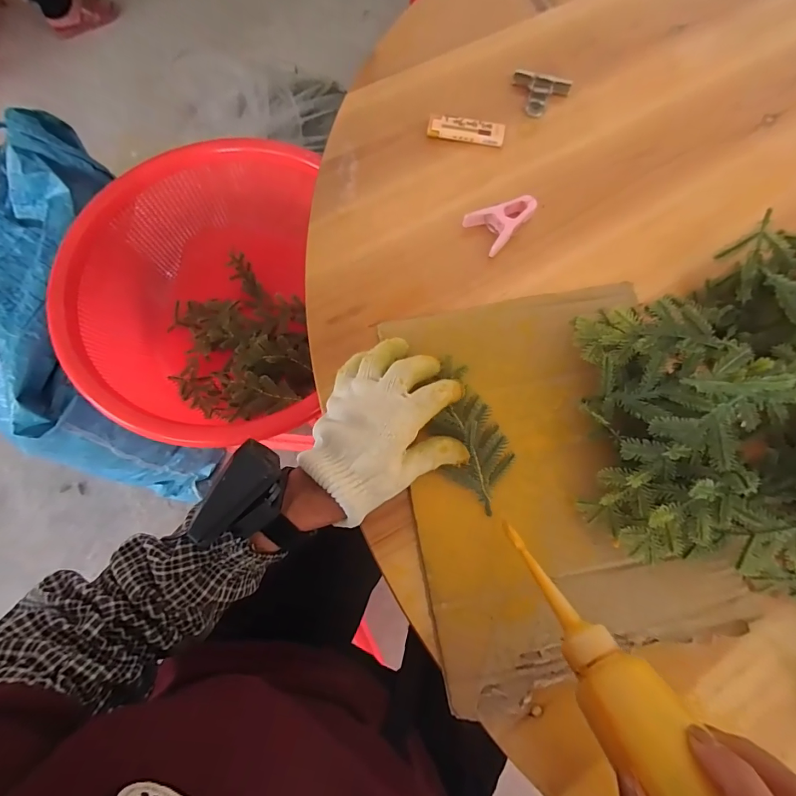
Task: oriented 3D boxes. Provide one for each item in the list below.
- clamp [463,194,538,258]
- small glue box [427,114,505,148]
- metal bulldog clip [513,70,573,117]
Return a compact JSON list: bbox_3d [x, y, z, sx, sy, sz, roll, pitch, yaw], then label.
[{"bbox_3d":[0.101,-0.169,0.397,0.064,0.019,0.047,-32,77,-11],"label":"clamp"},{"bbox_3d":[0.070,-0.274,0.429,0.076,0.018,0.020,10,74,1],"label":"small glue box"},{"bbox_3d":[0.151,-0.329,0.442,0.061,0.022,0.044,18,74,3],"label":"metal bulldog clip"}]

